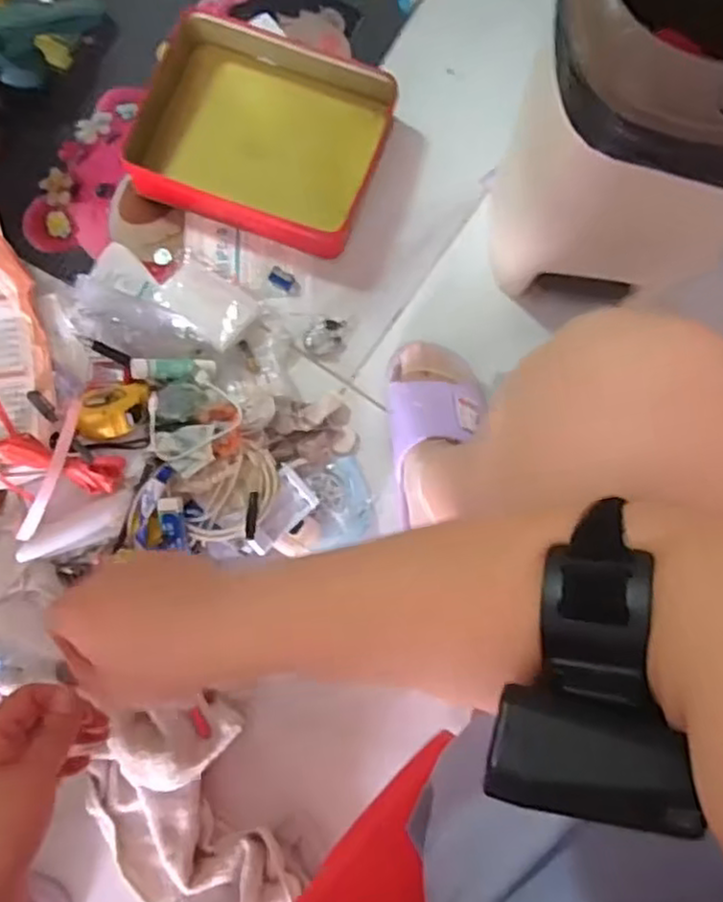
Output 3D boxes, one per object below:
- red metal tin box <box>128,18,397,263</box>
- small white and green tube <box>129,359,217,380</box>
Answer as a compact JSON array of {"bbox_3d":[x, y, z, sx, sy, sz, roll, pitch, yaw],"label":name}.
[{"bbox_3d":[-0.098,-0.341,0.764,0.242,0.069,0.221,16,81,1],"label":"red metal tin box"},{"bbox_3d":[-0.186,-0.082,0.708,0.081,0.018,0.022,-5,81,-22],"label":"small white and green tube"}]

